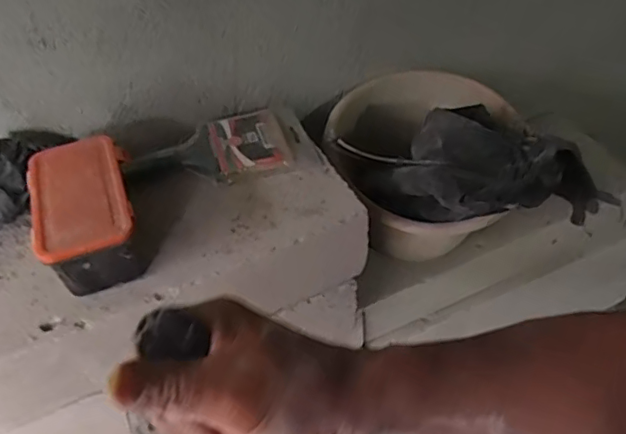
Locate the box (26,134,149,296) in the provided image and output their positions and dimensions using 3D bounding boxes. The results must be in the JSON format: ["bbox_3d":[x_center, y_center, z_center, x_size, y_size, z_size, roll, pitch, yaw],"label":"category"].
[{"bbox_3d":[-0.206,-0.004,0.526,0.088,0.066,0.142,-19,50,-13],"label":"box"}]

